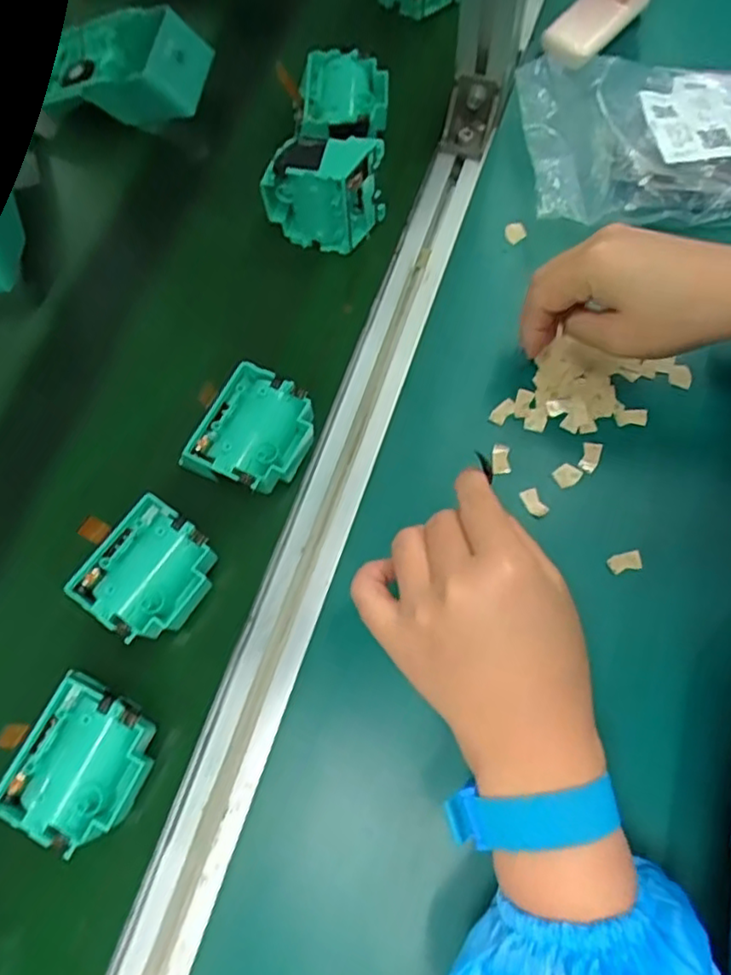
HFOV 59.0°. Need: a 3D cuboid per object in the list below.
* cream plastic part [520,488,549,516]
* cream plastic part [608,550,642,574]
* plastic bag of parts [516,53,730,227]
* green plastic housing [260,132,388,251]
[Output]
[{"bbox_3d":[0.107,0.010,0.412,0.012,0.004,0.019,-27,77,-5],"label":"cream plastic part"},{"bbox_3d":[0.161,0.046,0.398,0.021,0.004,0.011,-15,76,-2],"label":"cream plastic part"},{"bbox_3d":[0.216,-0.240,0.445,0.207,0.033,0.107,-4,87,-11],"label":"plastic bag of parts"},{"bbox_3d":[-0.029,-0.203,0.448,0.079,0.068,0.036,5,76,3],"label":"green plastic housing"}]

